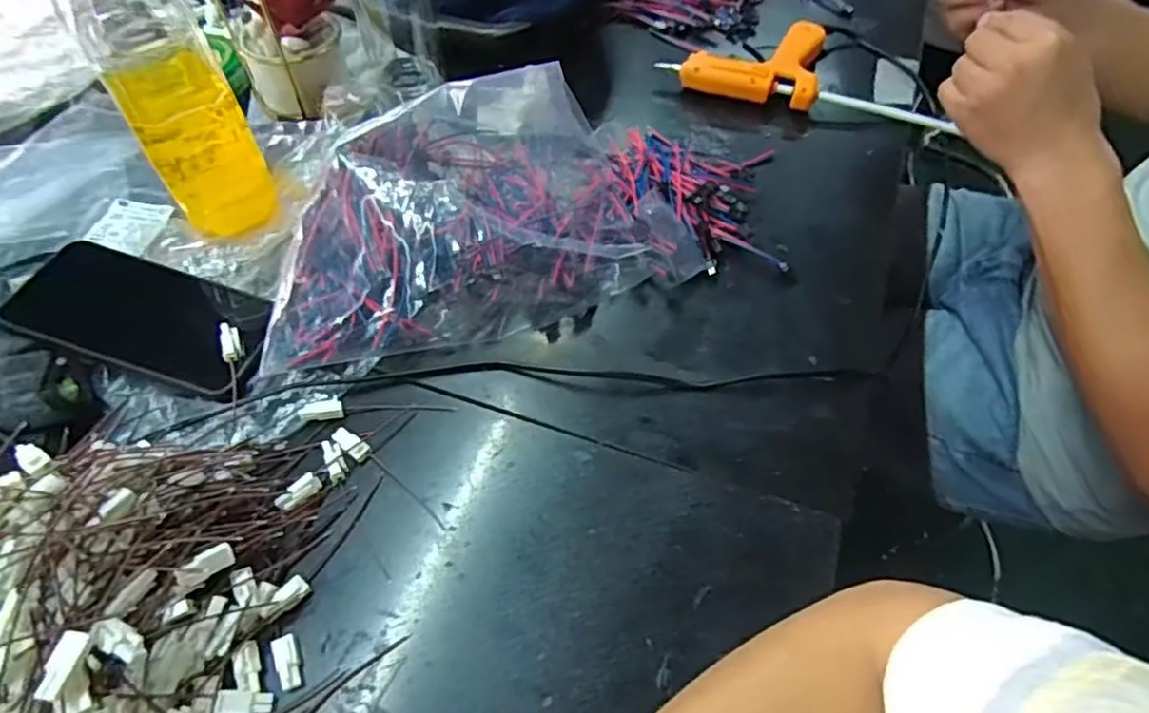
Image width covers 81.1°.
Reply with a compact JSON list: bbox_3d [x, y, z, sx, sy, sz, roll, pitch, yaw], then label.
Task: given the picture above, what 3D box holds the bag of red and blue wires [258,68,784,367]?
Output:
[{"bbox_3d":[-0.045,-0.122,0.484,0.349,0.076,0.207,-14,56,-8],"label":"bag of red and blue wires"}]

